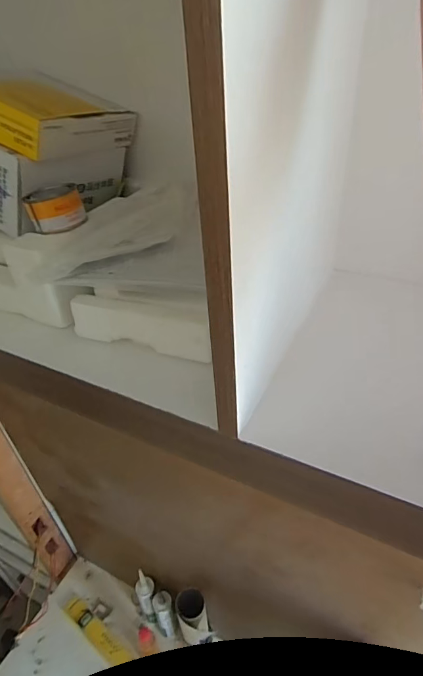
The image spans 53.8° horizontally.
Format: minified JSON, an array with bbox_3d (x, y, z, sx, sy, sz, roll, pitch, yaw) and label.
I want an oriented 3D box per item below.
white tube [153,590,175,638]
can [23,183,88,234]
[{"bbox_3d":[-0.121,0.732,1.101,0.051,0.178,0.052,-3,38,2],"label":"white tube"},{"bbox_3d":[-0.207,-0.173,0.553,0.070,0.045,0.061,-18,40,-17],"label":"can"}]

